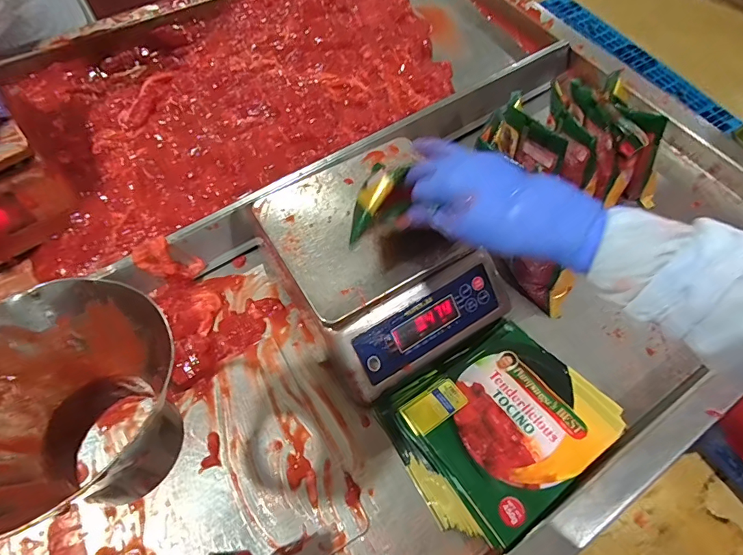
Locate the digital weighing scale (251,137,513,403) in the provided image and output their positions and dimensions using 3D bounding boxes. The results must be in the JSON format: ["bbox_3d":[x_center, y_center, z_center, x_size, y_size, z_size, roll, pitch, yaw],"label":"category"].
[{"bbox_3d":[0.014,-0.022,0.539,0.223,0.097,0.258,-30,66,-16],"label":"digital weighing scale"}]

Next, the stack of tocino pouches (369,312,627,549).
[{"bbox_3d":[0.137,0.155,0.483,0.213,0.051,0.174,-30,66,-16],"label":"stack of tocino pouches"}]

